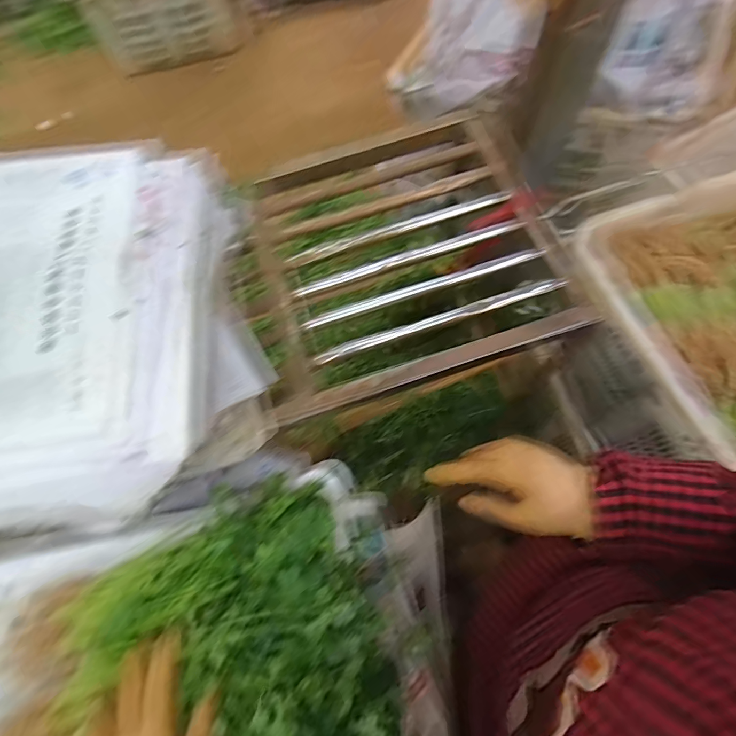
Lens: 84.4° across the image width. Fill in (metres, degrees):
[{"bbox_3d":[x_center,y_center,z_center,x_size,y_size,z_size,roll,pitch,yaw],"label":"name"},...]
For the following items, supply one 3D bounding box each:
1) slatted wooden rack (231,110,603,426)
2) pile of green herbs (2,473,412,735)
[{"bbox_3d":[0.036,-0.193,0.645,0.511,0.052,0.463,-18,68,-5],"label":"slatted wooden rack"},{"bbox_3d":[-0.156,0.311,0.350,0.366,0.132,0.391,-1,67,2],"label":"pile of green herbs"}]

